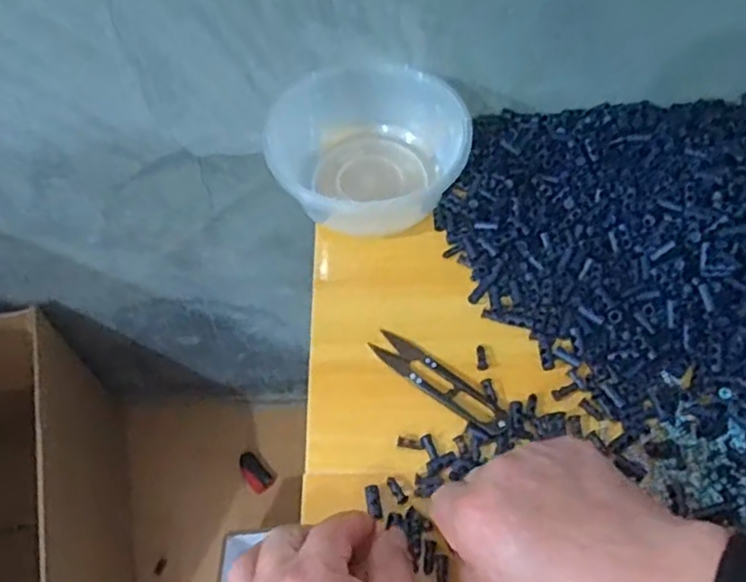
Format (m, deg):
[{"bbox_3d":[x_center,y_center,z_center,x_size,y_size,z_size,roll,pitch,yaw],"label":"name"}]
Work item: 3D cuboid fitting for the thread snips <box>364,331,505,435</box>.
[{"bbox_3d":[0.041,0.056,0.427,0.098,0.008,0.021,35,63,22],"label":"thread snips"}]

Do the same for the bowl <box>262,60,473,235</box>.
[{"bbox_3d":[-0.005,-0.112,0.491,0.135,0.061,0.122,-8,57,-5],"label":"bowl"}]

